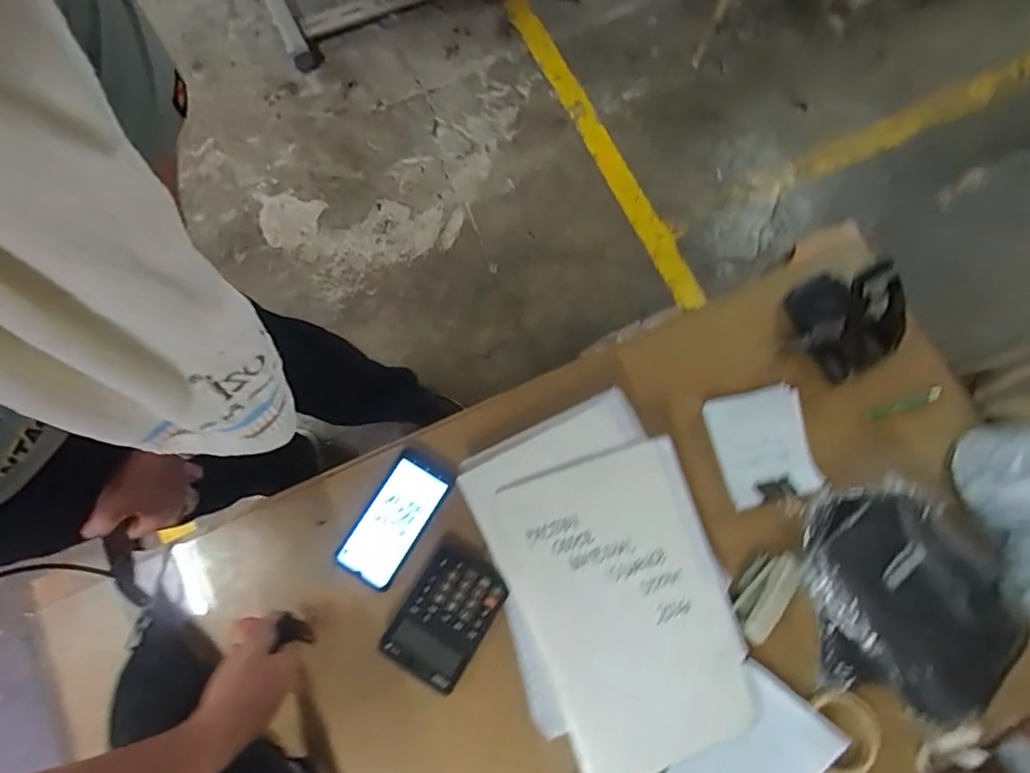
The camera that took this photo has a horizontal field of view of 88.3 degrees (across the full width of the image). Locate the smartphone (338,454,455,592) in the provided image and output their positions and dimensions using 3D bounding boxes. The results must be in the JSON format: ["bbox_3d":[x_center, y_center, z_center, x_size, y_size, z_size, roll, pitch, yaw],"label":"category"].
[{"bbox_3d":[-0.151,0.167,0.668,0.081,0.013,0.160,31,77,4],"label":"smartphone"}]

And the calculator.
[{"bbox_3d":[-0.082,0.278,0.637,0.101,0.015,0.140,31,77,4],"label":"calculator"}]

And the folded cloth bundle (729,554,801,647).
[{"bbox_3d":[0.309,0.254,0.658,0.046,0.053,0.113,38,82,5],"label":"folded cloth bundle"}]

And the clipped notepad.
[{"bbox_3d":[0.333,0.077,0.712,0.132,0.018,0.146,-13,78,-6],"label":"clipped notepad"}]

